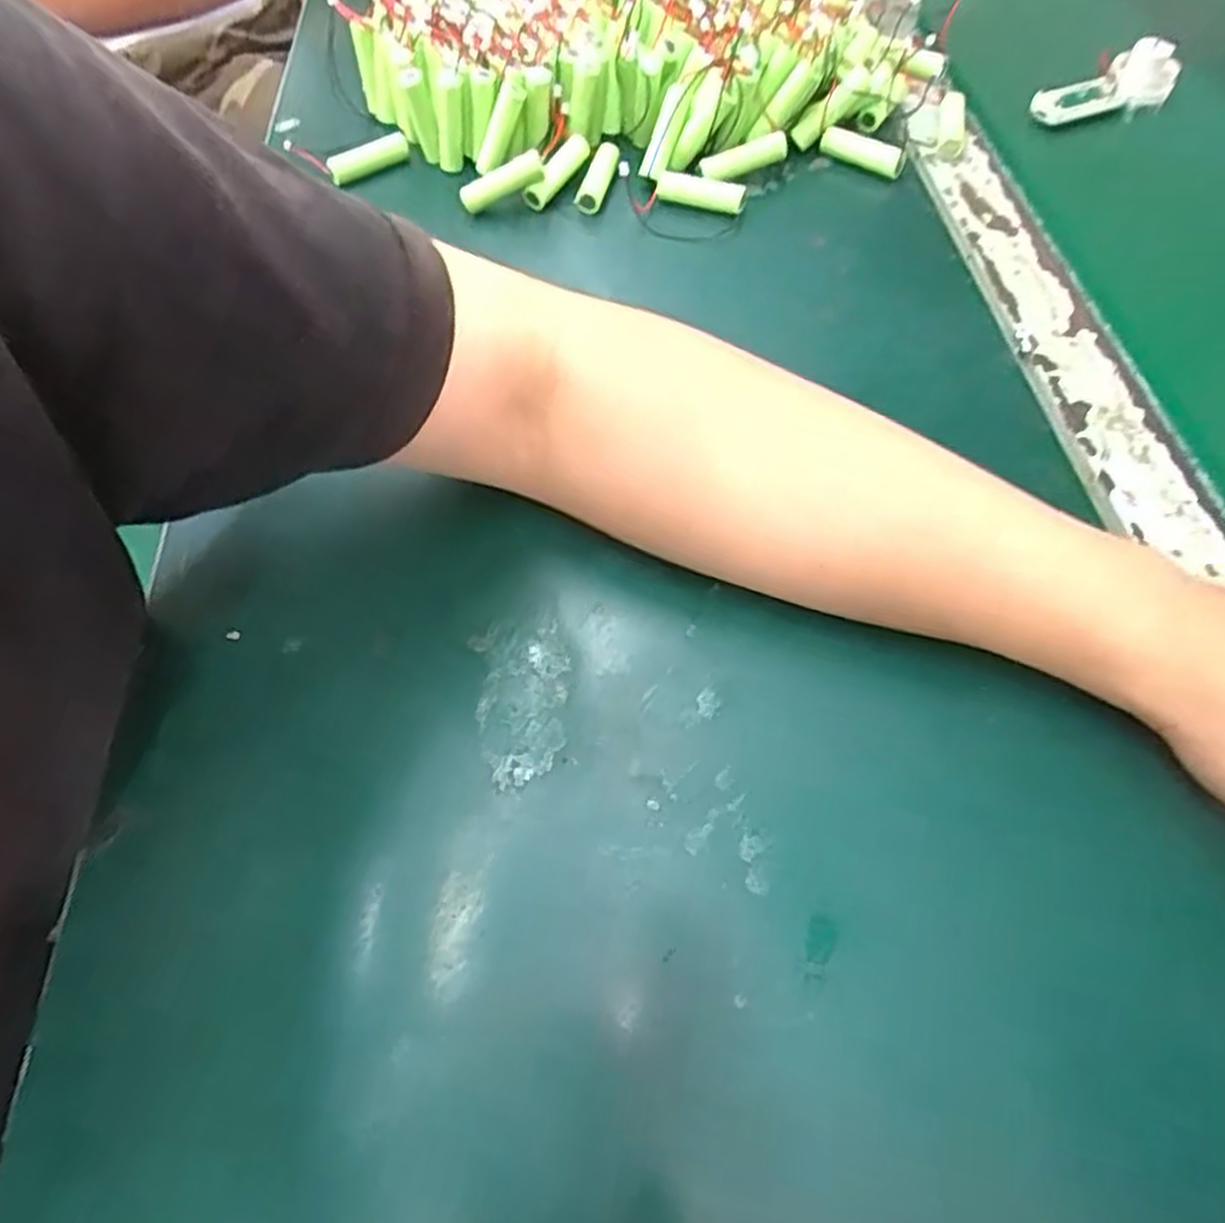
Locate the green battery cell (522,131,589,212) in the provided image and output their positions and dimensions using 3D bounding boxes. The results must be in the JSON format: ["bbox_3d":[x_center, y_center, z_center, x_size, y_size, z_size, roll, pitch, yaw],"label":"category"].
[{"bbox_3d":[-0.032,-0.255,0.458,0.017,0.015,0.055,28,76,18],"label":"green battery cell"}]

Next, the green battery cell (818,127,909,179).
[{"bbox_3d":[0.146,-0.267,0.464,0.053,0.014,0.016,34,66,23],"label":"green battery cell"}]

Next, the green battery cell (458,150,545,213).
[{"bbox_3d":[-0.063,-0.244,0.451,0.049,0.014,0.014,-19,56,16],"label":"green battery cell"}]

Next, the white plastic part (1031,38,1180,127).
[{"bbox_3d":[0.313,-0.335,0.503,0.091,0.031,0.026,-17,58,-6],"label":"white plastic part"}]

